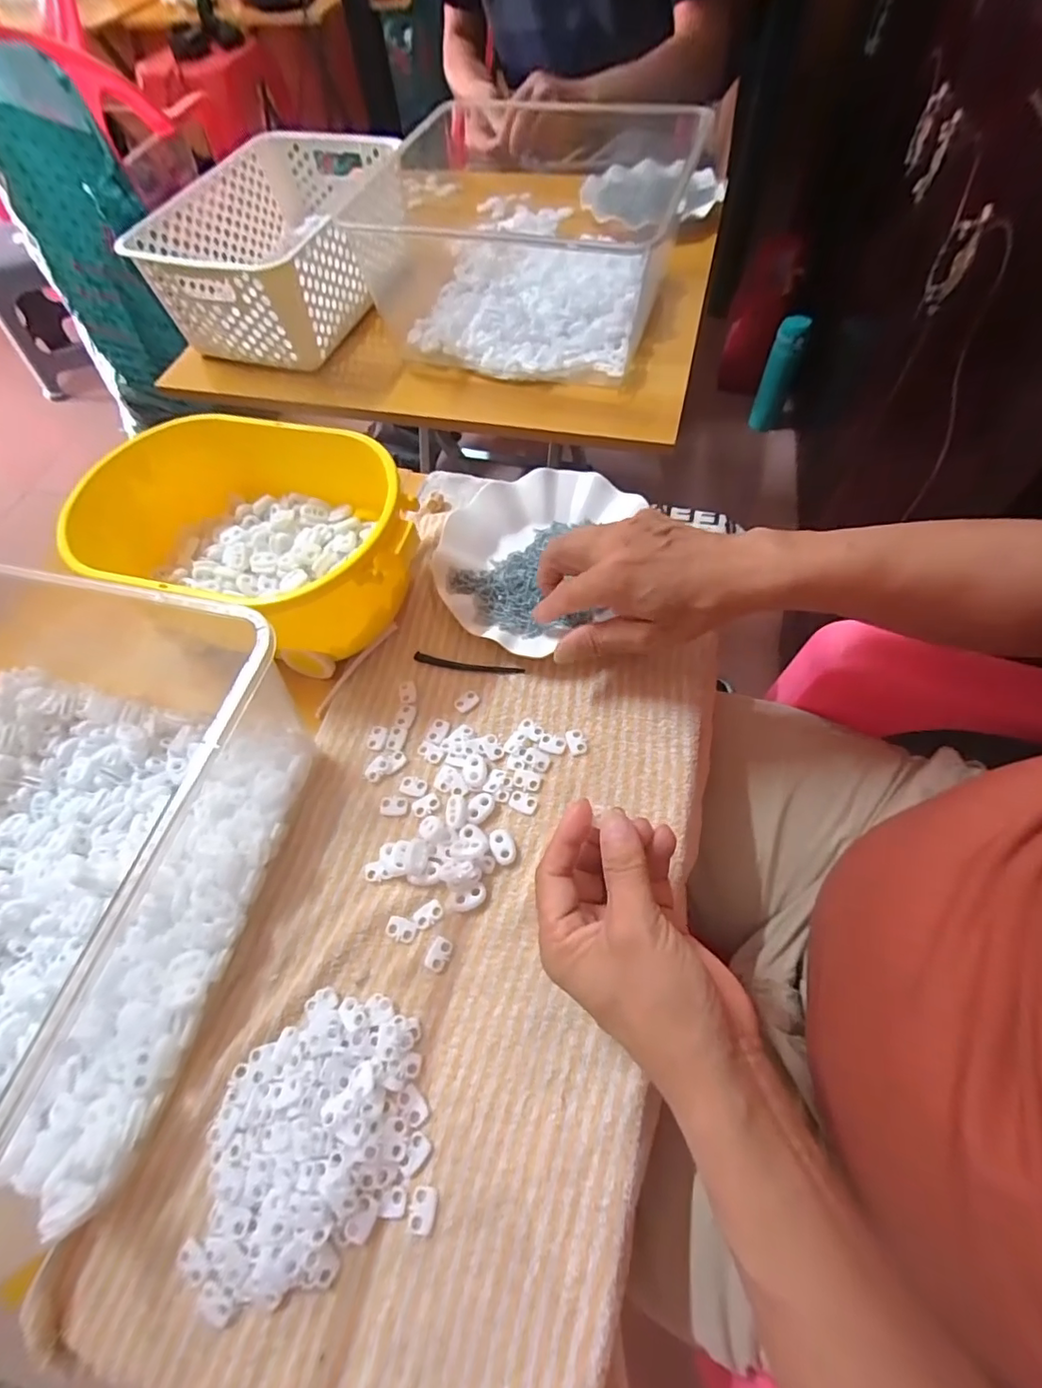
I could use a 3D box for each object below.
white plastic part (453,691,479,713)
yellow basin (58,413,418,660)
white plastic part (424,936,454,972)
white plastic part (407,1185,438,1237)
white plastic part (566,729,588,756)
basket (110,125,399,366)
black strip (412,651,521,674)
[{"bbox_3d":[-0.040,0.005,0.401,0.013,0.004,0.018,39,69,19],"label":"white plastic part"},{"bbox_3d":[-0.202,-0.114,0.422,0.263,0.100,0.165,11,63,10],"label":"yellow basin"},{"bbox_3d":[-0.049,0.155,0.326,0.013,0.004,0.018,24,64,13],"label":"white plastic part"},{"bbox_3d":[-0.049,0.256,0.271,0.013,0.004,0.018,8,62,5],"label":"white plastic part"},{"bbox_3d":[0.039,0.033,0.384,0.013,0.004,0.020,-13,62,-7],"label":"white plastic part"},{"bbox_3d":[-0.281,-0.526,0.649,0.207,0.104,0.310,9,63,9],"label":"basket"},{"bbox_3d":[-0.041,-0.022,0.420,0.085,0.004,0.009,9,62,5],"label":"black strip"}]

